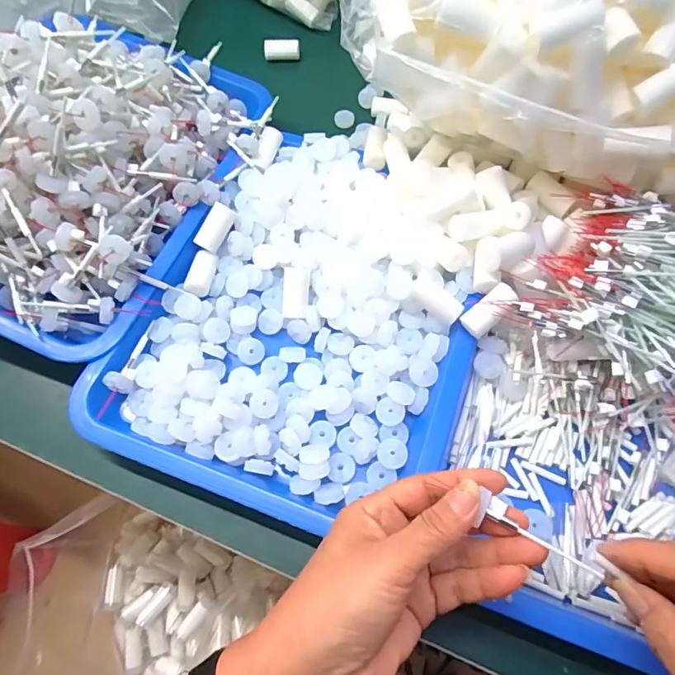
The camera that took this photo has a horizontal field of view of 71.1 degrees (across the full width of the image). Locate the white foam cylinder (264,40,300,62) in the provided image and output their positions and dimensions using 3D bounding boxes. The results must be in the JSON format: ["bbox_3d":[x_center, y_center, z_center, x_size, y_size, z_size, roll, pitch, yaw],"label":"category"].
[{"bbox_3d":[-0.065,-0.341,0.559,0.041,0.021,0.017,-6,63,-1],"label":"white foam cylinder"}]

